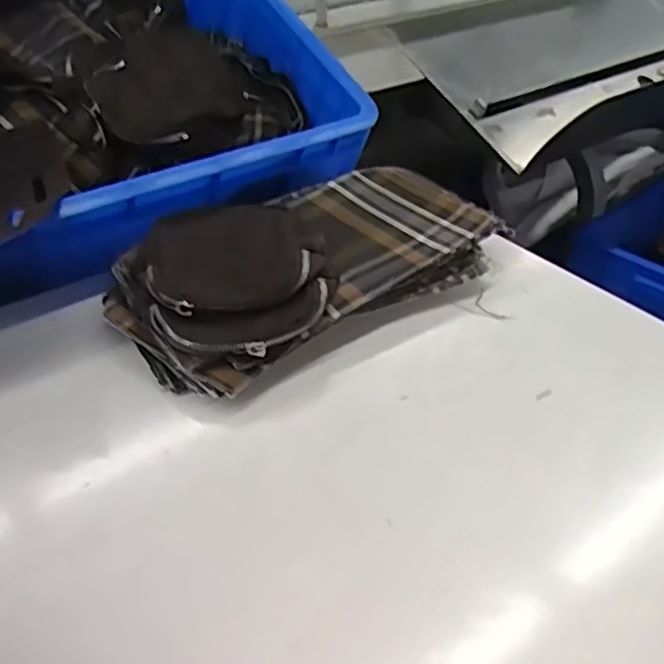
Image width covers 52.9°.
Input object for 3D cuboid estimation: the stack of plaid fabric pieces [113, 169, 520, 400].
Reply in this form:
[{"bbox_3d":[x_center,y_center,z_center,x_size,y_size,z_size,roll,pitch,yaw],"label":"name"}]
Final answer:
[{"bbox_3d":[-0.027,-0.057,0.545,0.299,0.057,0.183,-25,44,-27],"label":"stack of plaid fabric pieces"}]

